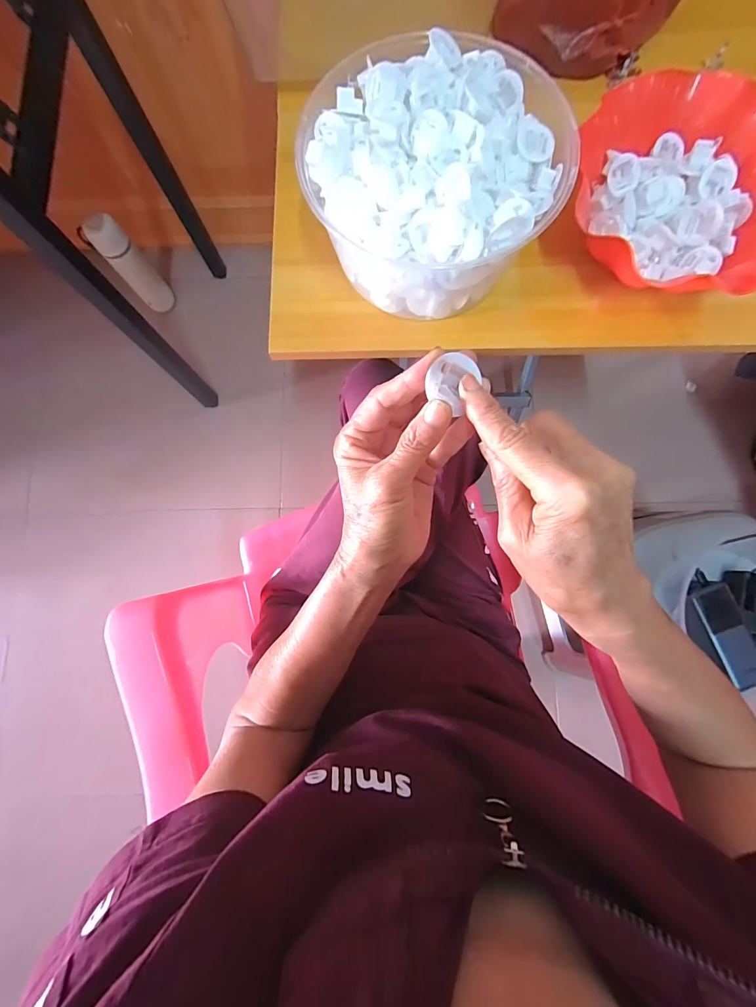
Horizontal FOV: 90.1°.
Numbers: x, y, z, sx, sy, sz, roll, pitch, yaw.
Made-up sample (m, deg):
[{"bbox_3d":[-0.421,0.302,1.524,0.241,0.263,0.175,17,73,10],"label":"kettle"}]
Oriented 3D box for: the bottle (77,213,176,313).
[{"bbox_3d":[-0.550,-0.528,0.847,0.074,0.231,0.059,-37,83,-5],"label":"bottle"}]

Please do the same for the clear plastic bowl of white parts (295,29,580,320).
[{"bbox_3d":[0.048,-0.294,0.357,0.221,0.111,0.208,0,82,1],"label":"clear plastic bowl of white parts"}]

